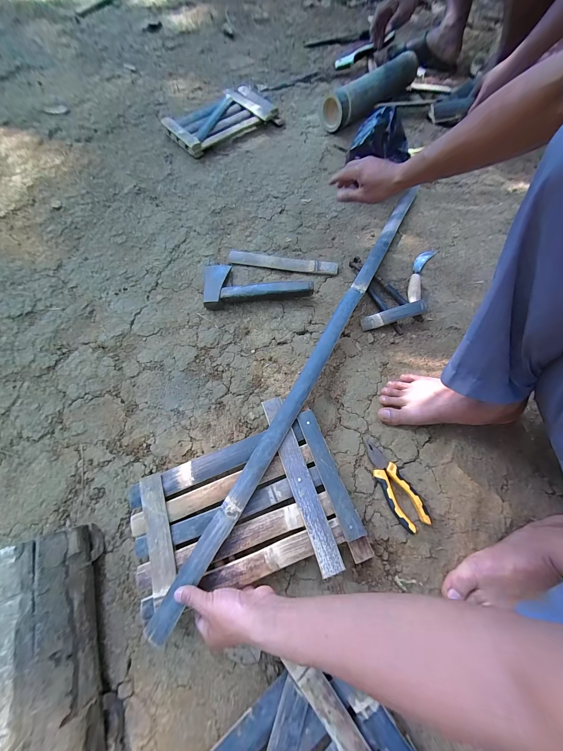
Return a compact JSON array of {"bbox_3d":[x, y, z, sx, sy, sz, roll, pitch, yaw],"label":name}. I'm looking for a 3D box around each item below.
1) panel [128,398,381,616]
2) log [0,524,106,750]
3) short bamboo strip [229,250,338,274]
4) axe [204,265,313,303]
[{"bbox_3d":[-0.071,0.201,0.454,0.362,0.055,0.276,-15,68,-3],"label":"panel"},{"bbox_3d":[-0.330,0.377,0.364,0.125,0.123,0.278,-18,69,-9],"label":"log"},{"bbox_3d":[0.003,-0.286,0.668,0.272,0.014,0.039,9,69,6],"label":"short bamboo strip"},{"bbox_3d":[-0.061,-0.229,0.636,0.259,0.038,0.124,-4,68,1],"label":"axe"}]

